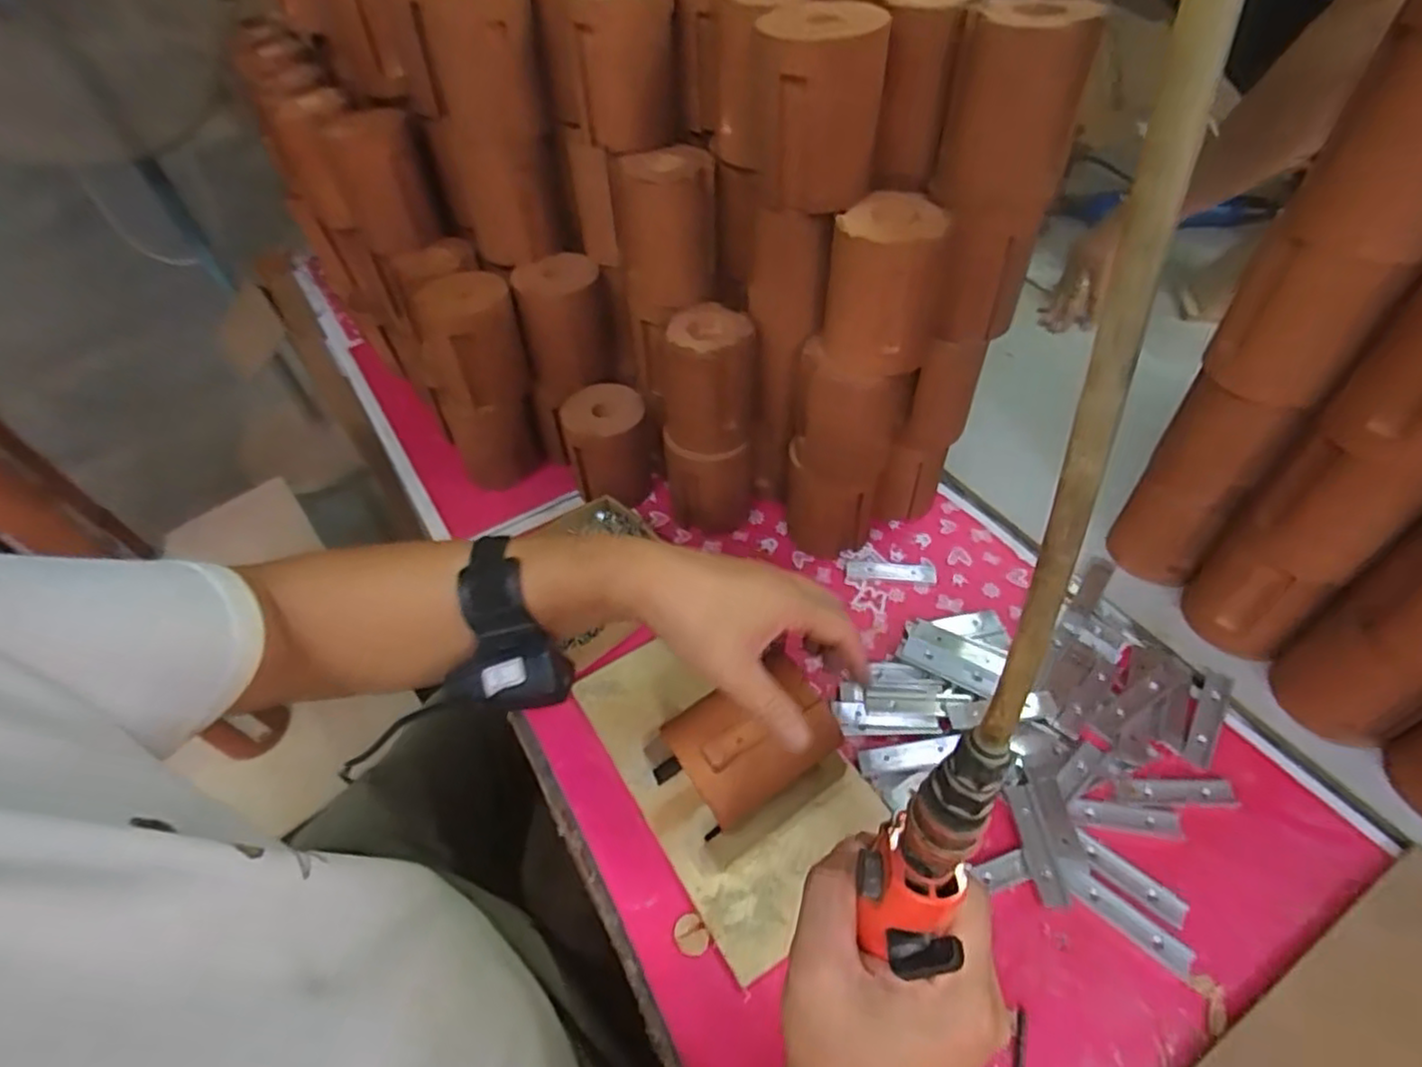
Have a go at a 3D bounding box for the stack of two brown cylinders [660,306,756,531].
[{"bbox_3d":[-0.001,-0.099,0.622,0.085,0.185,0.080,-3,49,2],"label":"stack of two brown cylinders"}]

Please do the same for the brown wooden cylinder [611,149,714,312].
[{"bbox_3d":[-0.038,-0.249,0.570,0.082,0.105,0.065,-6,49,-1],"label":"brown wooden cylinder"}]

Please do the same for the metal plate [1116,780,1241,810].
[{"bbox_3d":[0.329,0.184,0.489,0.080,0.004,0.020,0,49,4],"label":"metal plate"}]

